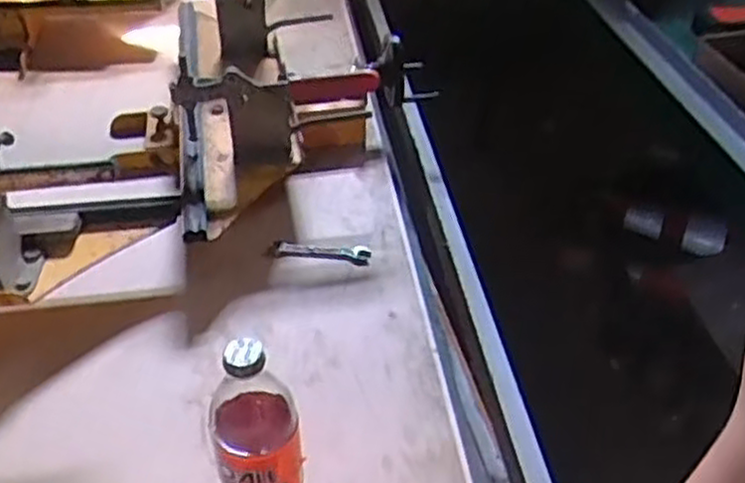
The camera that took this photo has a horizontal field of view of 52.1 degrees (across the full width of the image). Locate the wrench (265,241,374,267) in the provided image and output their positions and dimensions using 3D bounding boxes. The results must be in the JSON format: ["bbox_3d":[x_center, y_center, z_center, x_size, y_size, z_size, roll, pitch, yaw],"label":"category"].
[{"bbox_3d":[-0.060,0.012,0.861,0.113,0.014,0.031,6,41,5],"label":"wrench"}]

